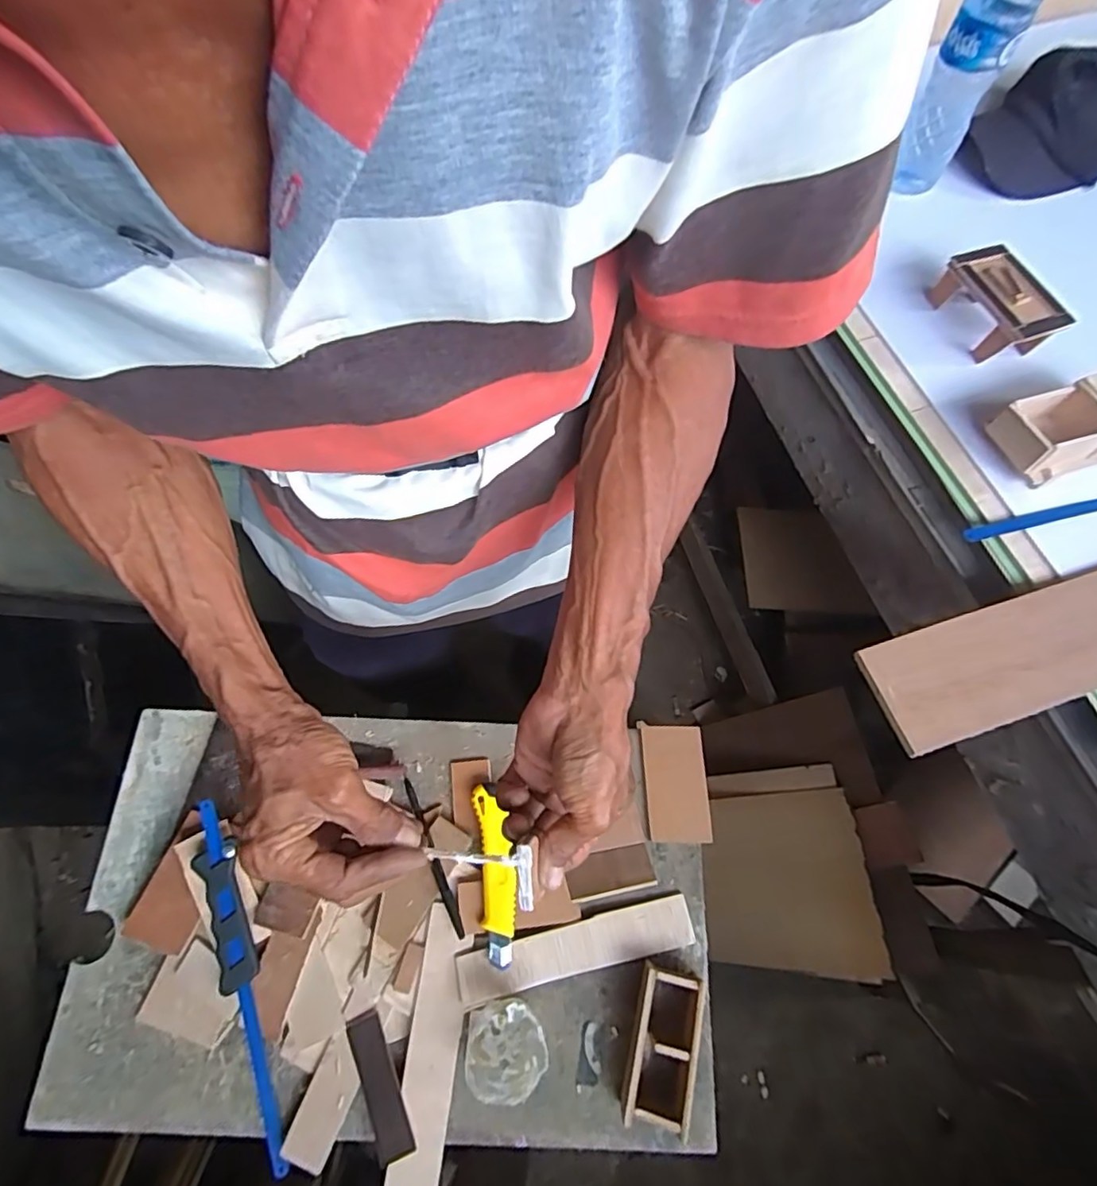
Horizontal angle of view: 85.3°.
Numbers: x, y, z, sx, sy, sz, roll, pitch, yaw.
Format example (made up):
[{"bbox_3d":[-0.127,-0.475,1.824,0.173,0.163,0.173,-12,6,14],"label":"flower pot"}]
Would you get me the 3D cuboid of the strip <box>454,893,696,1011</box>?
[{"bbox_3d":[0.026,0.326,0.545,0.216,0.009,0.043,-11,69,-10],"label":"strip"}]

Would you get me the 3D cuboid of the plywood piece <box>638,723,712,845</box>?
[{"bbox_3d":[0.129,0.192,0.601,0.062,0.009,0.108,-2,68,-1],"label":"plywood piece"}]

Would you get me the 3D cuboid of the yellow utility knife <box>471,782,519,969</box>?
[{"bbox_3d":[-0.048,0.256,0.550,0.034,0.015,0.152,-6,68,-3],"label":"yellow utility knife"}]

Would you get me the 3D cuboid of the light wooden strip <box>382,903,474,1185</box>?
[{"bbox_3d":[-0.100,0.390,0.510,0.043,0.009,0.209,12,69,-9],"label":"light wooden strip"}]

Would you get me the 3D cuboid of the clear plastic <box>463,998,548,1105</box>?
[{"bbox_3d":[-0.037,0.379,0.501,0.068,0.046,0.066,0,68,0],"label":"clear plastic"}]

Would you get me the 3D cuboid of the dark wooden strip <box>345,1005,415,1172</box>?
[{"bbox_3d":[-0.142,0.412,0.499,0.032,0.007,0.104,-21,70,-9],"label":"dark wooden strip"}]

